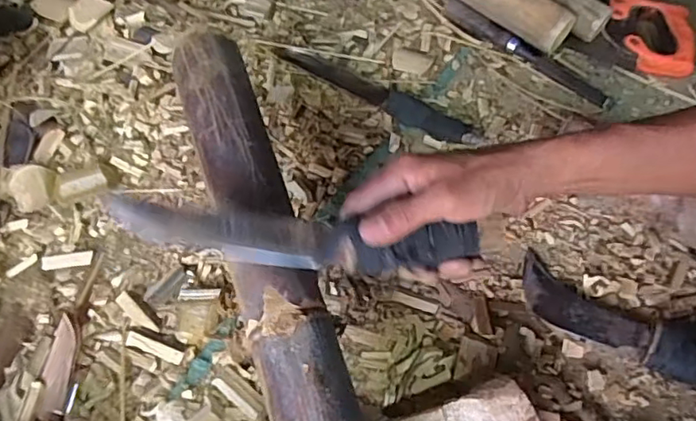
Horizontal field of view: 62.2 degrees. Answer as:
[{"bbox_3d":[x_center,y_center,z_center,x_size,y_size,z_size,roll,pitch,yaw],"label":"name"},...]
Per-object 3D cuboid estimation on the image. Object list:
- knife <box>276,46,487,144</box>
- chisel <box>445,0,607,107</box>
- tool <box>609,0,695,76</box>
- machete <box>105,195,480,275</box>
[{"bbox_3d":[0.035,-0.139,0.686,0.264,0.017,0.037,28,63,13],"label":"knife"},{"bbox_3d":[0.222,-0.204,0.728,0.232,0.027,0.022,37,66,17],"label":"chisel"},{"bbox_3d":[0.387,-0.222,0.737,0.096,0.033,0.113,7,61,2],"label":"tool"},{"bbox_3d":[-0.039,0.019,0.429,0.268,0.026,0.040,5,61,-2],"label":"machete"}]

